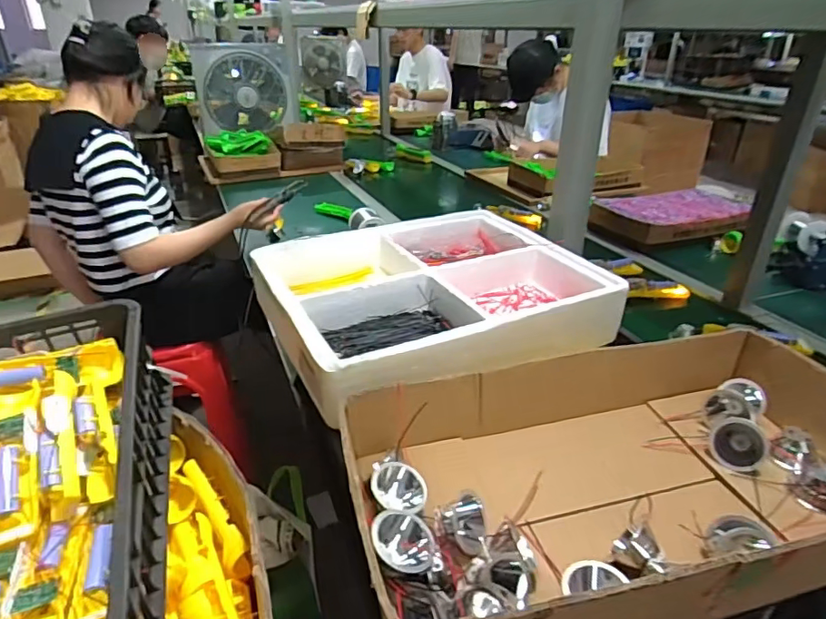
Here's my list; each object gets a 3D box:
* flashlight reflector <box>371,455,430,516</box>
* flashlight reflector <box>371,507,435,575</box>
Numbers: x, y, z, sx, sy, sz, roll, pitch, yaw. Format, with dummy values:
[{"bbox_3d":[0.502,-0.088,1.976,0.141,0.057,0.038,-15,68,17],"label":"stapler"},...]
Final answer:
[{"bbox_3d":[-0.010,0.138,0.415,0.043,0.043,0.022,3,29,2],"label":"flashlight reflector"},{"bbox_3d":[-0.007,0.160,0.363,0.044,0.038,0.026,7,29,11],"label":"flashlight reflector"}]

